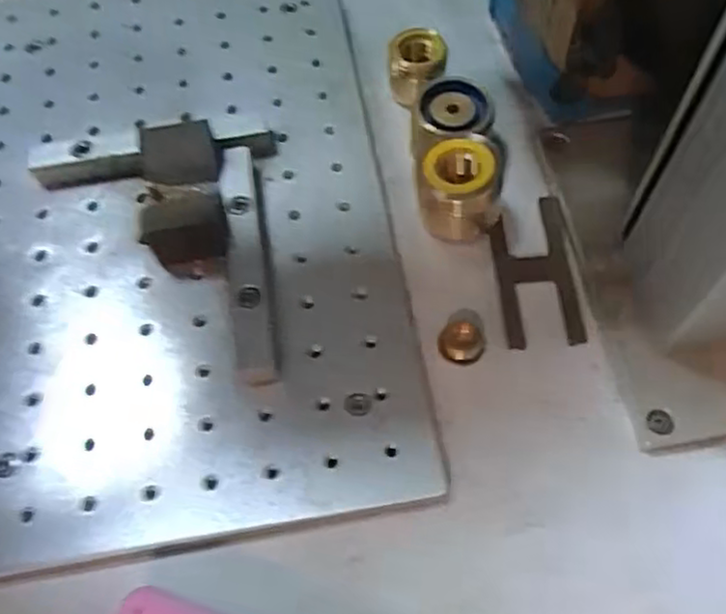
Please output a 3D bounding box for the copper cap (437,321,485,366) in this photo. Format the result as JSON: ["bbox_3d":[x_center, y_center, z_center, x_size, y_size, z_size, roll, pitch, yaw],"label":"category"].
[{"bbox_3d":[0.045,0.016,0.319,0.020,0.008,0.021,-1,62,3],"label":"copper cap"}]

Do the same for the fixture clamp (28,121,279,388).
[{"bbox_3d":[-0.102,-0.029,0.328,0.118,0.030,0.135,-5,62,1],"label":"fixture clamp"}]

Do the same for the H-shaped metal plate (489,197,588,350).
[{"bbox_3d":[0.082,-0.018,0.335,0.036,0.005,0.077,-4,62,1],"label":"H-shaped metal plate"}]

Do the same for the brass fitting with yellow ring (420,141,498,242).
[{"bbox_3d":[0.045,-0.053,0.338,0.035,0.038,0.035,0,62,3],"label":"brass fitting with yellow ring"}]

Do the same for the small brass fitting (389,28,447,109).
[{"bbox_3d":[0.029,-0.127,0.376,0.028,0.030,0.027,9,63,8],"label":"small brass fitting"}]

